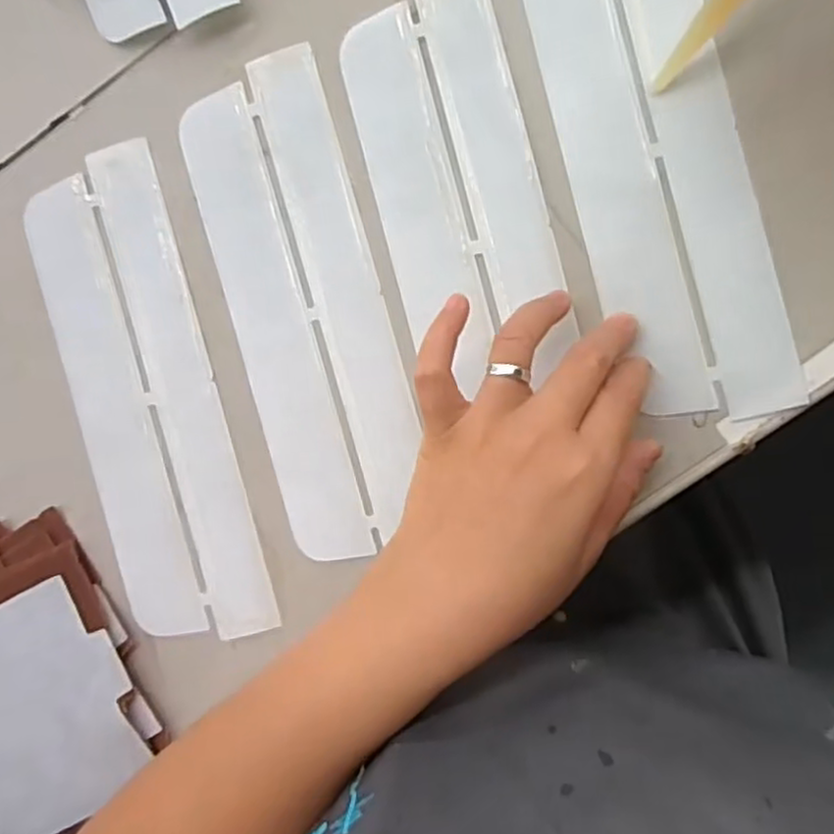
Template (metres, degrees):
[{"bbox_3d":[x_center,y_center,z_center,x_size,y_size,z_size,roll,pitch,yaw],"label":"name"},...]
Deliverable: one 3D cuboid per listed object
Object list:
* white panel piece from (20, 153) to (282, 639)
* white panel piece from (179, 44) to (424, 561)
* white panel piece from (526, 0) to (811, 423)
[{"bbox_3d":[-0.126,-0.006,0.329,0.069,0.008,0.221,-15,91,8],"label":"white panel piece"},{"bbox_3d":[-0.050,-0.047,0.317,0.070,0.008,0.214,-16,91,8],"label":"white panel piece"},{"bbox_3d":[0.099,-0.107,0.297,0.069,0.004,0.222,-16,89,8],"label":"white panel piece"}]

